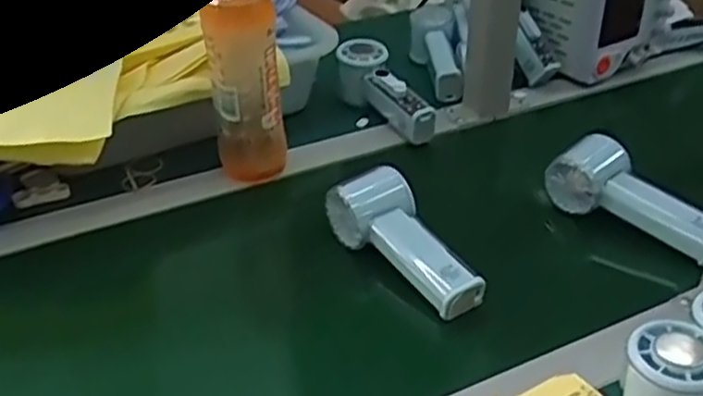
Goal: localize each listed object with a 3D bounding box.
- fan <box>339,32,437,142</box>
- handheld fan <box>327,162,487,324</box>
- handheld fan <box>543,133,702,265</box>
[{"bbox_3d":[0.033,-0.117,0.788,0.055,0.059,0.148,-14,36,-18],"label":"fan"},{"bbox_3d":[0.042,0.032,0.585,0.057,0.045,0.150,-20,38,-25],"label":"handheld fan"},{"bbox_3d":[0.242,-0.004,0.629,0.047,0.054,0.150,-28,42,-34],"label":"handheld fan"}]

